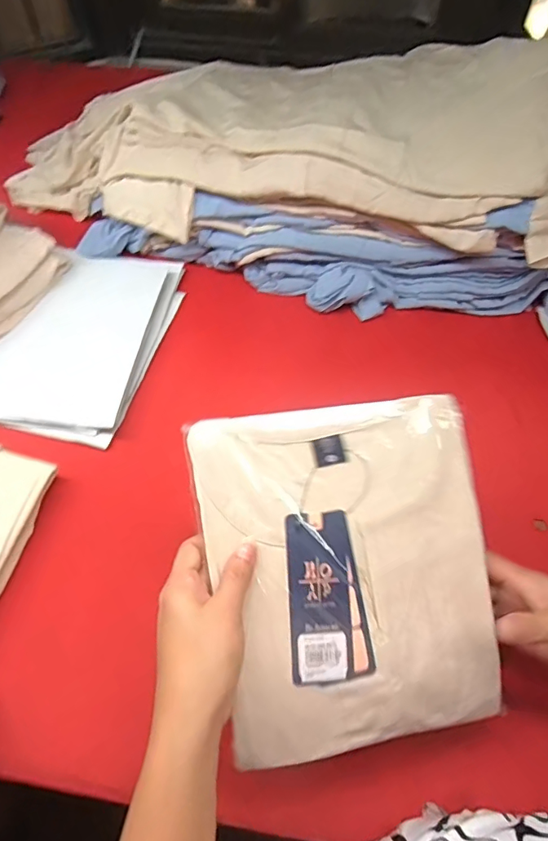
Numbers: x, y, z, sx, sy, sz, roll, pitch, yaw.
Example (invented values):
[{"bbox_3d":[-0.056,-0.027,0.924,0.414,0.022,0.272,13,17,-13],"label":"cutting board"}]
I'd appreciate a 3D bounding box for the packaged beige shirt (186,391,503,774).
[{"bbox_3d":[0.059,0.111,0.359,0.207,0.009,0.244,-8,85,-7],"label":"packaged beige shirt"}]

